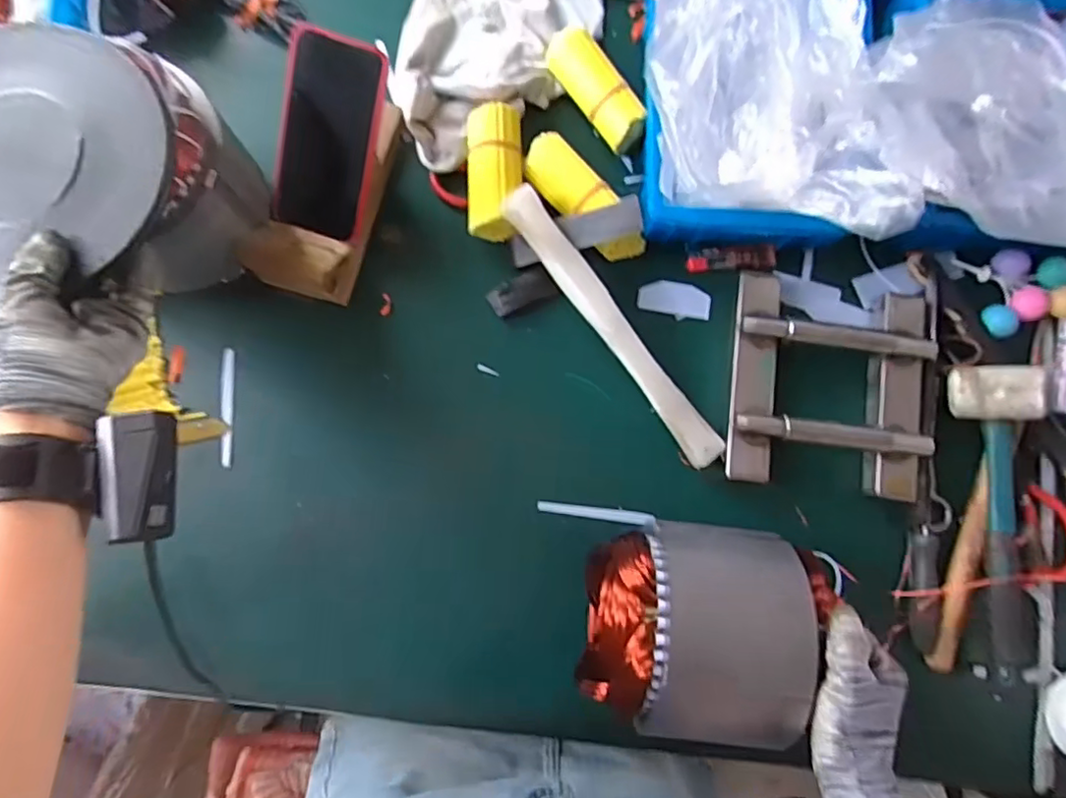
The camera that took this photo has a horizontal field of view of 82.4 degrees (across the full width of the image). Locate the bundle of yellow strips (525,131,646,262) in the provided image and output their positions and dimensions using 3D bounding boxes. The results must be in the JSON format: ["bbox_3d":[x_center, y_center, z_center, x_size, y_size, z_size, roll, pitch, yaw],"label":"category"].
[{"bbox_3d":[0.047,-0.188,0.581,0.045,0.038,0.138,-42,86,-7],"label":"bundle of yellow strips"}]

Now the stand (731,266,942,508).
[{"bbox_3d":[0.274,-0.016,0.552,0.181,0.045,0.193,8,82,-2],"label":"stand"}]

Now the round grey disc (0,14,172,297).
[{"bbox_3d":[-0.340,-0.168,0.407,0.185,0.014,0.188,0,82,-3],"label":"round grey disc"}]

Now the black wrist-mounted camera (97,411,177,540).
[{"bbox_3d":[-0.213,0.043,0.333,0.031,0.023,0.068,-6,83,-4],"label":"black wrist-mounted camera"}]

